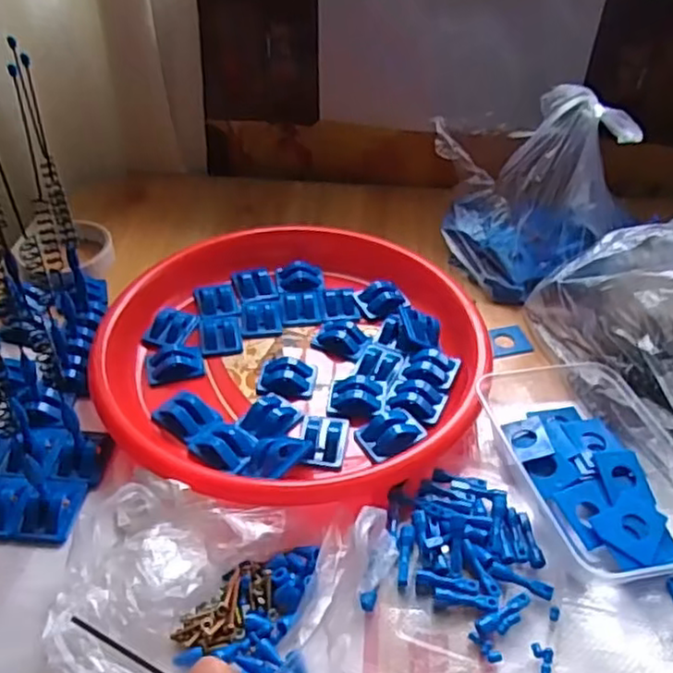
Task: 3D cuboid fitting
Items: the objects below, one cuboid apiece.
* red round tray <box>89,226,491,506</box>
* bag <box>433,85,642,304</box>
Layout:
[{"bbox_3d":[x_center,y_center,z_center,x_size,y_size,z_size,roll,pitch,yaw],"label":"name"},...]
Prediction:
[{"bbox_3d":[-0.036,0.005,0.539,0.282,0.032,0.272,1,42,-1],"label":"red round tray"},{"bbox_3d":[0.171,-0.127,0.607,0.175,0.159,0.119,9,43,8],"label":"bag"}]

